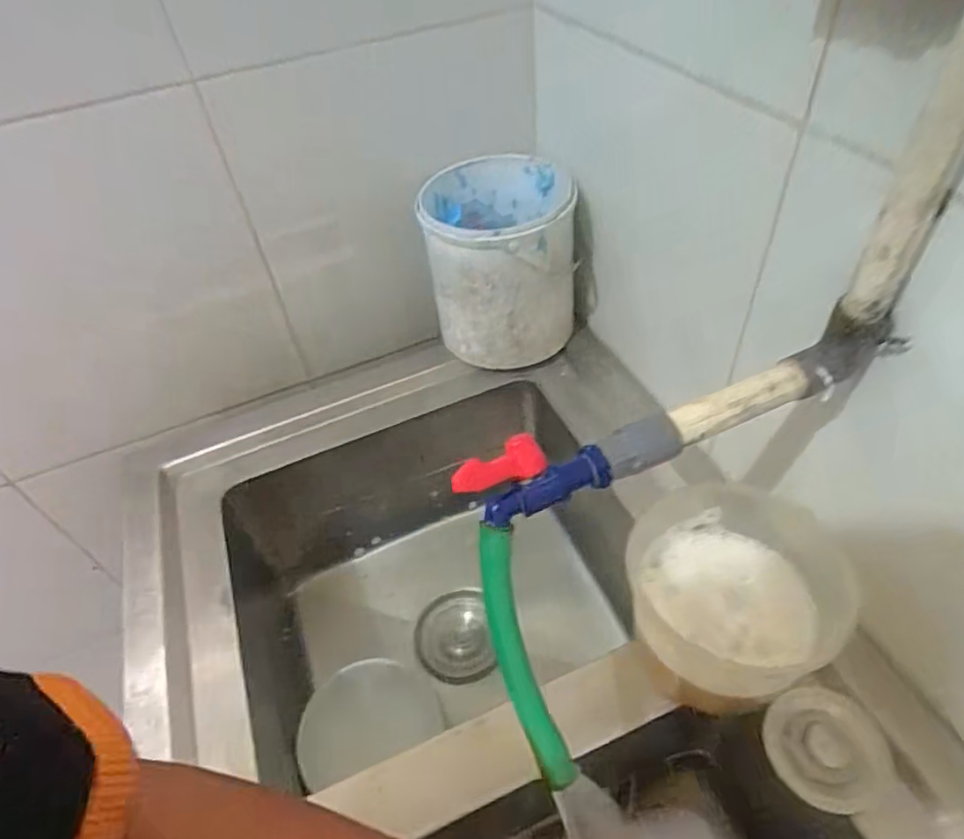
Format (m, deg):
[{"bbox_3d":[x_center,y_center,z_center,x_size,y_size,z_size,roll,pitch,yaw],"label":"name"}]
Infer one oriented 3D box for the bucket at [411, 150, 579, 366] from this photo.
[{"bbox_3d":[0.025,-0.191,0.761,0.166,0.193,0.178,-3,47,4],"label":"bucket"}]

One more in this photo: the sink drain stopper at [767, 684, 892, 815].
[{"bbox_3d":[0.257,0.246,0.458,0.081,0.012,0.080,-8,47,-1],"label":"sink drain stopper"}]

